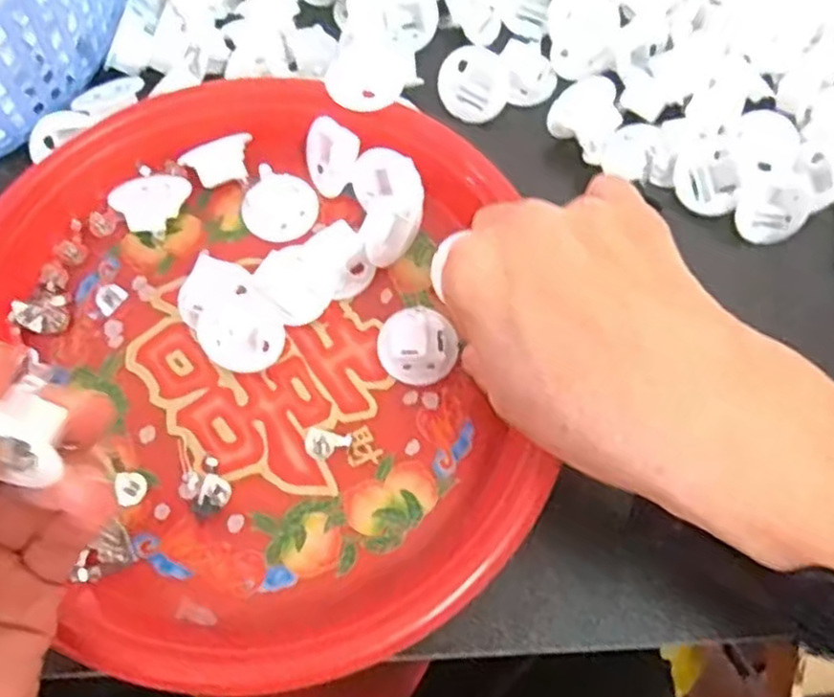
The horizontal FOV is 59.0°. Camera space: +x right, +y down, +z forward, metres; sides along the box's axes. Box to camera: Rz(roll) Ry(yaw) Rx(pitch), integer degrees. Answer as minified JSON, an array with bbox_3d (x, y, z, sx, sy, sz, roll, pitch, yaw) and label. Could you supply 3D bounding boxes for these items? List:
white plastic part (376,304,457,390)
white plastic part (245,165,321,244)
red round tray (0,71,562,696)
[{"bbox_3d":[-0.001,-0.001,0.301,0.032,0.016,0.027,38,74,11],"label":"white plastic part"},{"bbox_3d":[-0.059,-0.063,0.323,0.026,0.019,0.030,33,73,10],"label":"white plastic part"},{"bbox_3d":[-0.068,0.000,0.296,0.208,0.026,0.241,-4,70,-3],"label":"red round tray"}]

